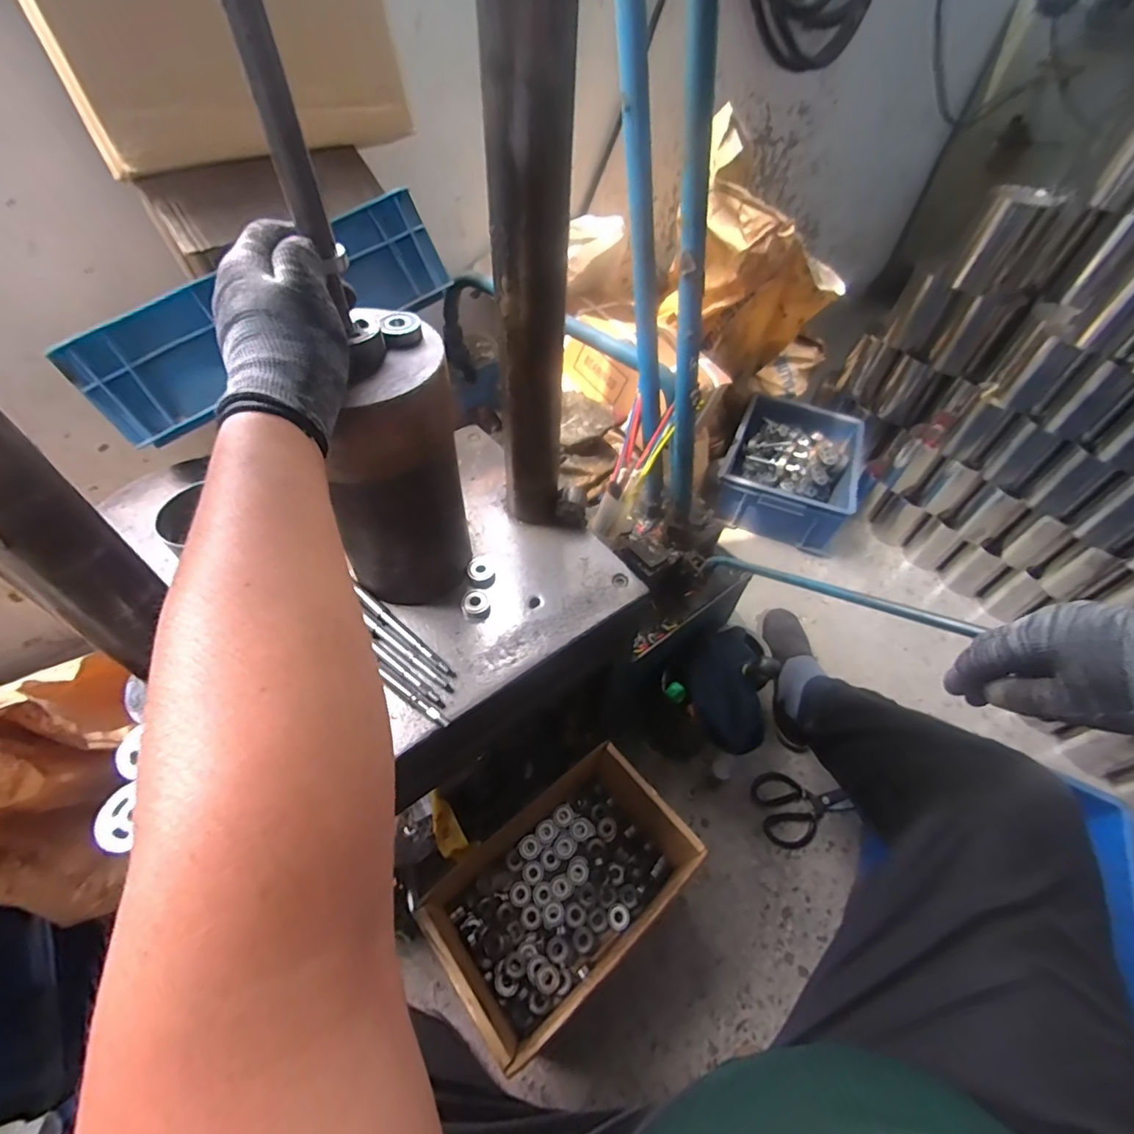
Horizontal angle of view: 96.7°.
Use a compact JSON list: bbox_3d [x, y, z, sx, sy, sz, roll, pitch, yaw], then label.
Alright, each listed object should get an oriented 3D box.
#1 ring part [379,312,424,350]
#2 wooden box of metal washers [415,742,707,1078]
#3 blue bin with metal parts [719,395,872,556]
[{"bbox_3d":[-0.134,-0.193,0.410,0.031,0.017,0.028,-12,53,-13],"label":"ring part"},{"bbox_3d":[-0.007,0.427,0.677,0.305,0.181,0.198,-34,60,-26],"label":"wooden box of metal washers"},{"bbox_3d":[0.577,-0.245,1.297,0.317,0.151,0.414,23,53,15],"label":"blue bin with metal parts"}]

